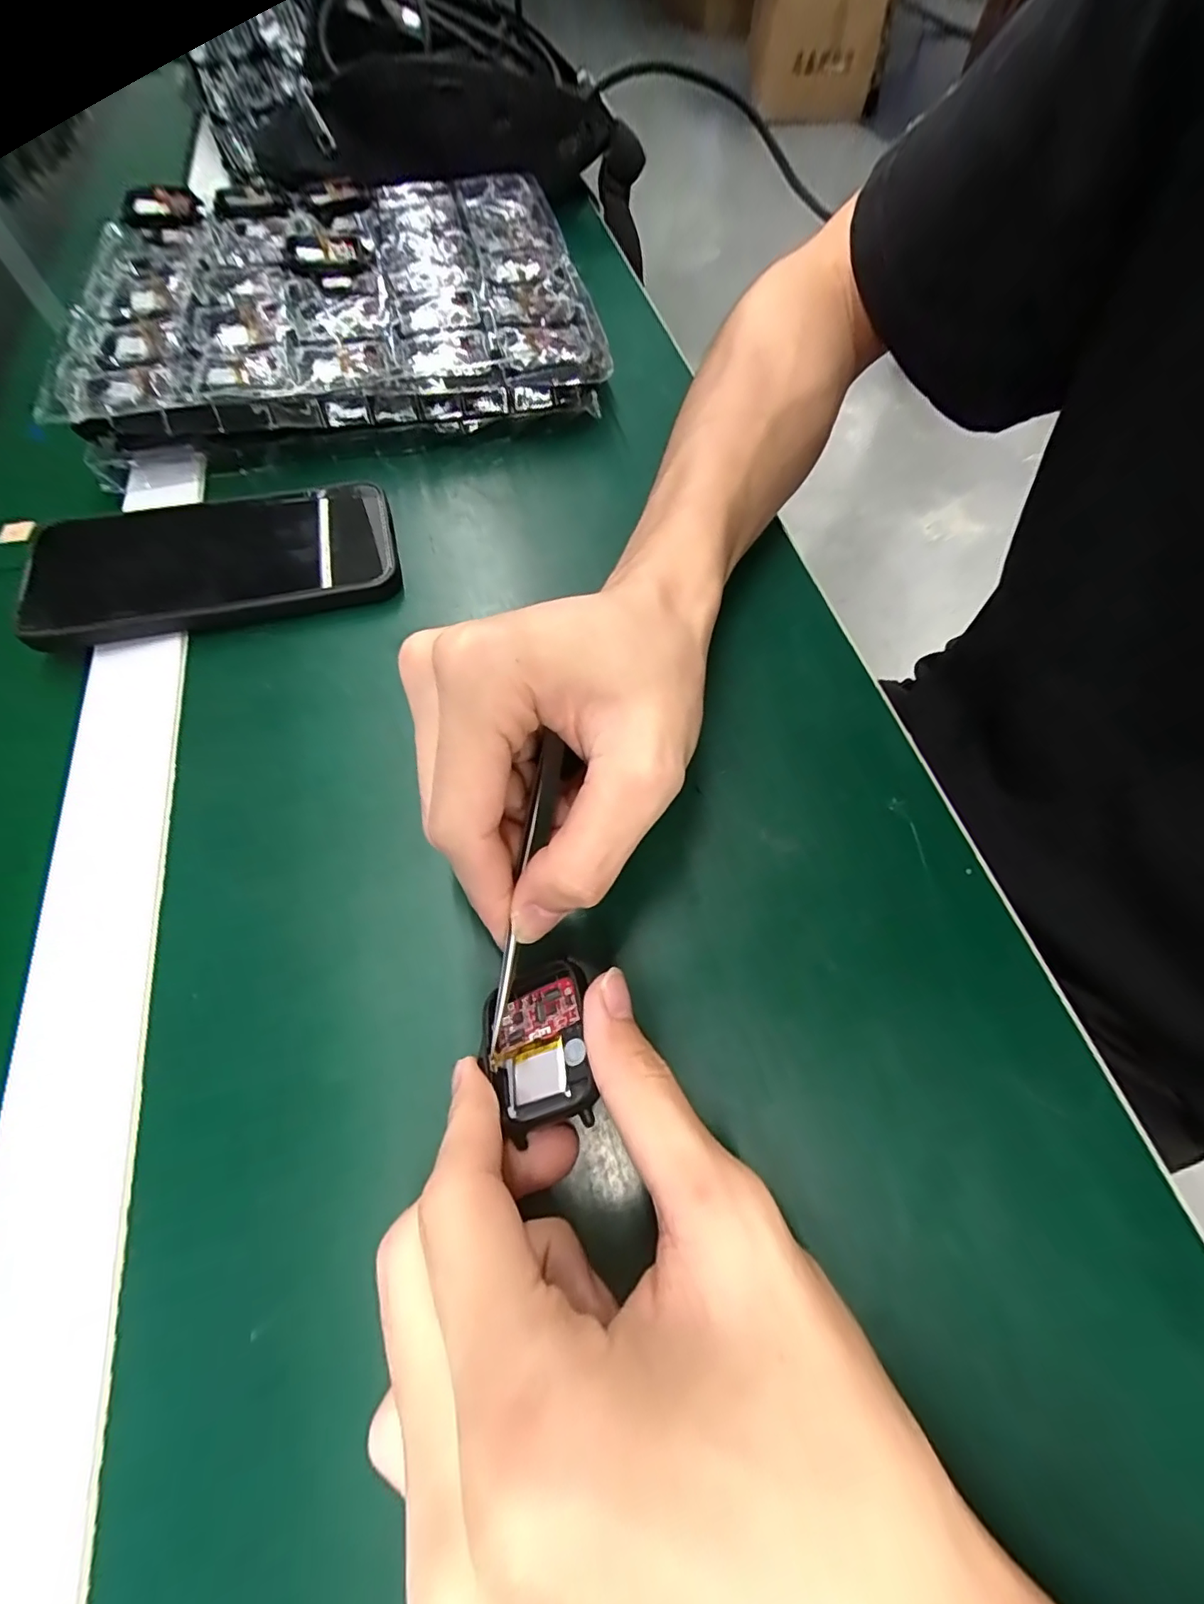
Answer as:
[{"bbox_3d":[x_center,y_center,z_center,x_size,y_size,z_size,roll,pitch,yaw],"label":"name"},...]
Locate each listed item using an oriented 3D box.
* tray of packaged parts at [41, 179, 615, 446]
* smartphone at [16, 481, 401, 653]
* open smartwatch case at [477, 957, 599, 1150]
[{"bbox_3d":[-0.162,-0.315,0.347,0.289,0.044,0.255,-11,64,-5],"label":"tray of packaged parts"},{"bbox_3d":[-0.183,-0.119,0.264,0.158,0.013,0.082,-15,65,-10],"label":"smartphone"},{"bbox_3d":[-0.019,0.074,0.168,0.035,0.011,0.044,-27,49,16],"label":"open smartwatch case"}]

